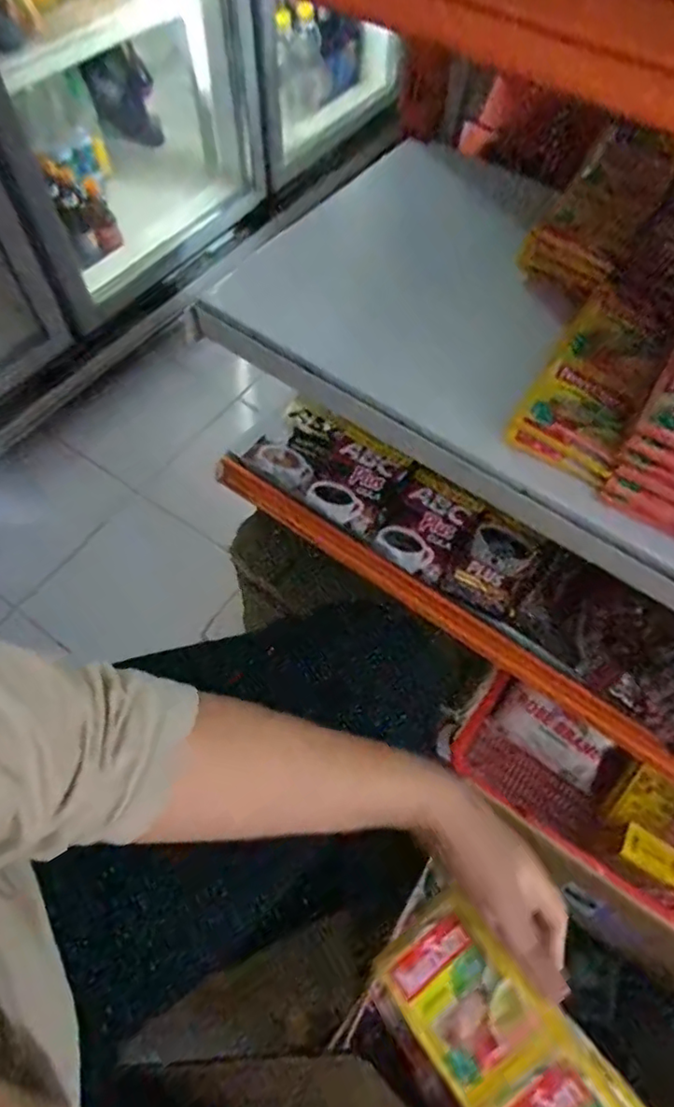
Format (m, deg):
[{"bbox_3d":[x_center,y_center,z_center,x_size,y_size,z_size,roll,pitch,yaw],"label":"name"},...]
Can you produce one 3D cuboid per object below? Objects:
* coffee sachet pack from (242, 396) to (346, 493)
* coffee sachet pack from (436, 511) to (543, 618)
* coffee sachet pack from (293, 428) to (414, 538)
[{"bbox_3d":[-0.042,-0.116,0.623,0.075,0.013,0.100,34,65,15],"label":"coffee sachet pack"},{"bbox_3d":[0.152,0.014,0.575,0.069,0.028,0.085,34,81,15],"label":"coffee sachet pack"},{"bbox_3d":[0.019,-0.074,0.591,0.081,0.024,0.093,33,65,15],"label":"coffee sachet pack"}]

